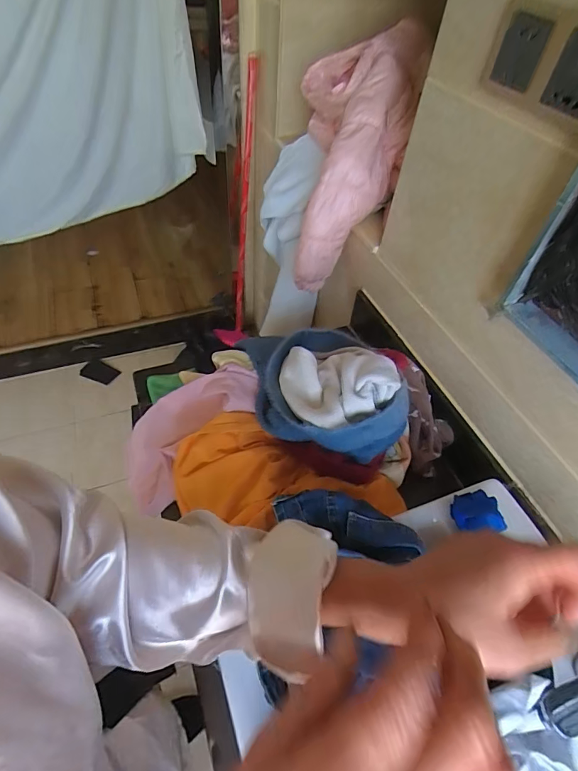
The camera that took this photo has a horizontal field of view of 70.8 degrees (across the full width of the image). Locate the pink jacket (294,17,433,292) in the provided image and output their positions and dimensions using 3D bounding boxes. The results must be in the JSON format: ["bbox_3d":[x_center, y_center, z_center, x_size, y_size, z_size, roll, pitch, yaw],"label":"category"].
[{"bbox_3d":[0.081,-0.440,0.806,0.248,0.482,0.142,21,14,13],"label":"pink jacket"}]

